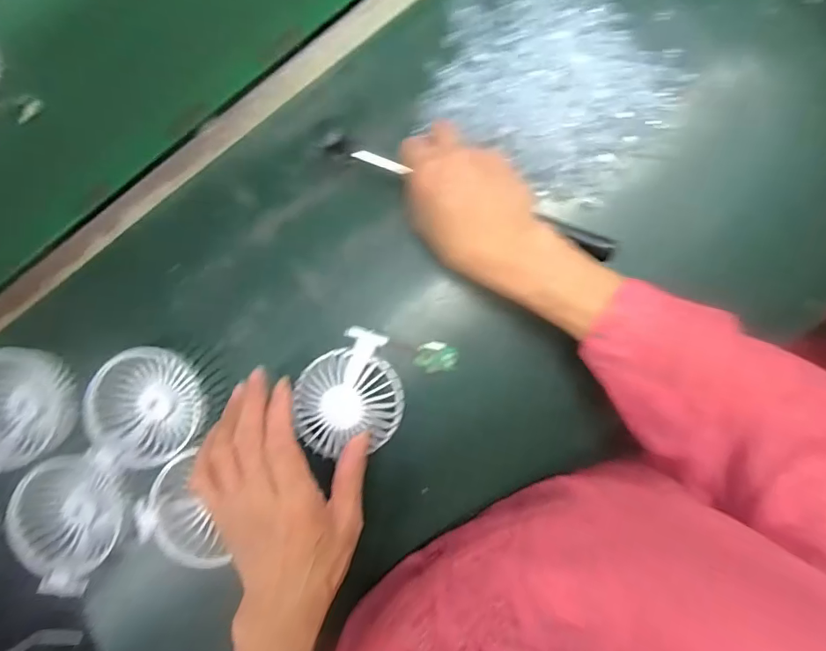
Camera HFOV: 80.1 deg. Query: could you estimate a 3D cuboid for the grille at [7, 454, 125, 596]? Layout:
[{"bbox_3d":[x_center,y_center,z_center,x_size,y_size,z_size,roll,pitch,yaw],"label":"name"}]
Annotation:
[{"bbox_3d":[-0.280,0.161,0.396,0.074,0.027,0.104,2,89,3],"label":"grille"}]

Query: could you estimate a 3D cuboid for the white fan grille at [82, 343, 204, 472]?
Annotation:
[{"bbox_3d":[-0.218,0.067,0.401,0.085,0.030,0.094,-7,89,3],"label":"white fan grille"}]

